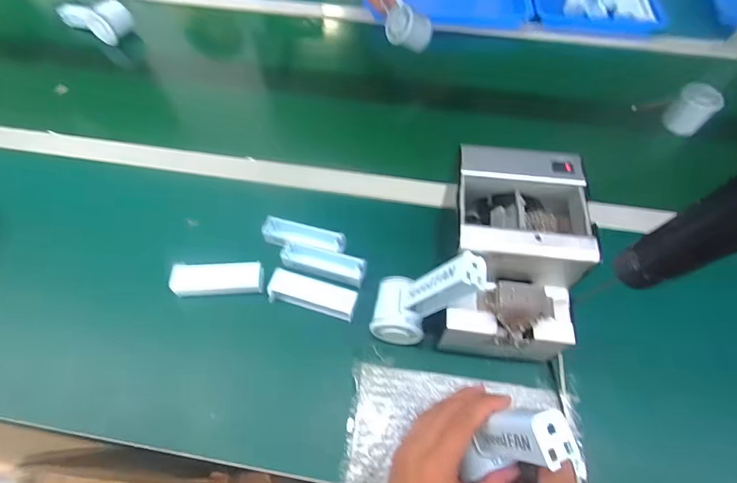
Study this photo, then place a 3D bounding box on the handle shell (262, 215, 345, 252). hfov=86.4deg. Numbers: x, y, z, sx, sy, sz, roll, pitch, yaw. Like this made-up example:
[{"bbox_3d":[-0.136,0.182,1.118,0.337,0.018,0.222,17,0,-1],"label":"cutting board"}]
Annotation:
[{"bbox_3d":[-0.082,-0.005,0.498,0.104,0.022,0.032,14,59,7],"label":"handle shell"}]

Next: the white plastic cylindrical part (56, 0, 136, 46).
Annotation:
[{"bbox_3d":[-0.523,-0.432,0.758,0.141,0.065,0.088,37,64,19],"label":"white plastic cylindrical part"}]

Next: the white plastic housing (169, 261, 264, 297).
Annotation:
[{"bbox_3d":[-0.179,0.044,0.467,0.102,0.026,0.033,-5,59,-5],"label":"white plastic housing"}]

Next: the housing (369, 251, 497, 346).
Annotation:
[{"bbox_3d":[0.062,0.056,0.400,0.059,0.145,0.064,18,53,-30],"label":"housing"}]

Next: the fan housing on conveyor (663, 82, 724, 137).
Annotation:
[{"bbox_3d":[0.506,-0.208,0.612,0.044,0.068,0.056,-40,68,-22],"label":"fan housing on conveyor"}]

